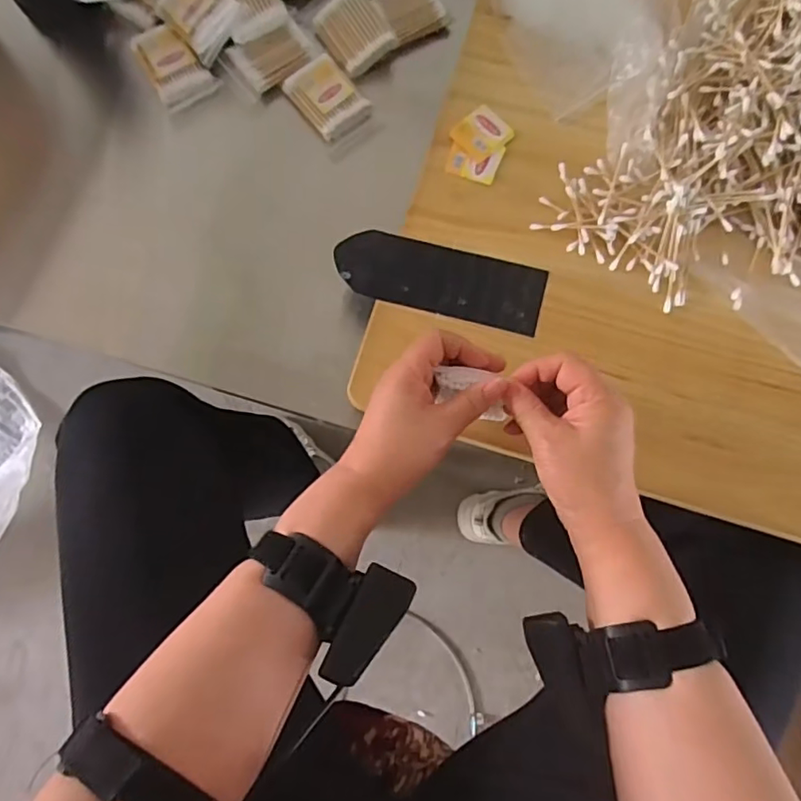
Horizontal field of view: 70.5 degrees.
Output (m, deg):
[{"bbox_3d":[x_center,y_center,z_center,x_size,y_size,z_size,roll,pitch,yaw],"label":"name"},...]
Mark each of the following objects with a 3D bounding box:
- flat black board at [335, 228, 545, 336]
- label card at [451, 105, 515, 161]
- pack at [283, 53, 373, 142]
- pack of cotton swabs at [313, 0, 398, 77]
[{"bbox_3d":[0.034,-0.105,0.489,0.177,0.005,0.060,14,80,1],"label":"flat black board"},{"bbox_3d":[0.075,-0.241,0.509,0.044,0.004,0.046,41,82,5],"label":"label card"},{"bbox_3d":[-0.072,-0.301,0.558,0.057,0.017,0.077,-38,84,-7],"label":"pack"},{"bbox_3d":[-0.046,-0.371,0.569,0.059,0.020,0.076,-33,83,-7],"label":"pack of cotton swabs"}]

